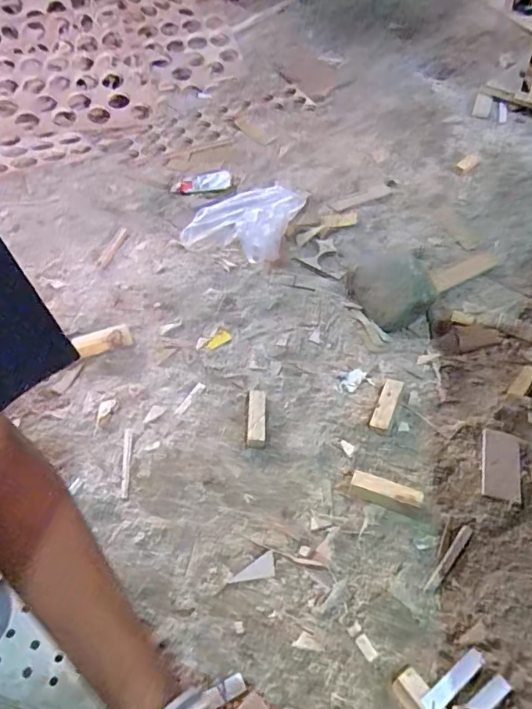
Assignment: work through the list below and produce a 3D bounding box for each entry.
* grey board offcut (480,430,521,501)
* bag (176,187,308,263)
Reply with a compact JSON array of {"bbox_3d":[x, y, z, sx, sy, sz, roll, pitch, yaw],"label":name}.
[{"bbox_3d":[0.268,0.124,0.590,0.042,0.004,0.089,10,51,14],"label":"grey board offcut"},{"bbox_3d":[-0.041,-0.219,0.851,0.190,0.095,0.103,5,50,10],"label":"bag"}]

